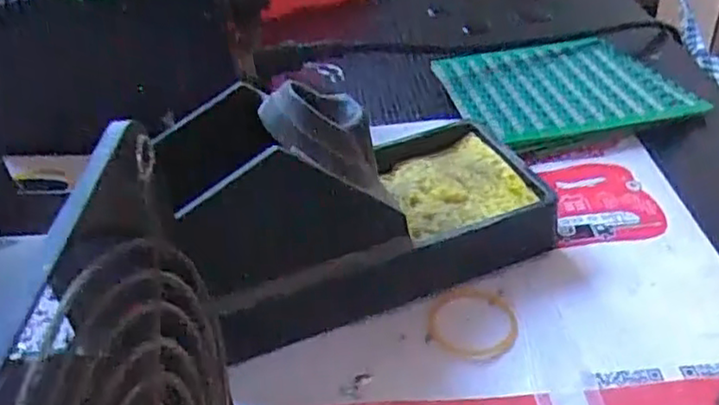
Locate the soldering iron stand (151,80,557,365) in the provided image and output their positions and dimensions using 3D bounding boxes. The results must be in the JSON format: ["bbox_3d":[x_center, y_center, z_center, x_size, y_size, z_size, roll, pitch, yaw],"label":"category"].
[{"bbox_3d":[0.001,-0.009,0.255,0.137,0.074,0.071,-13,38,-12],"label":"soldering iron stand"}]

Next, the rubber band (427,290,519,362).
[{"bbox_3d":[0.041,0.043,0.246,0.032,0.004,0.032,-2,37,2],"label":"rubber band"}]

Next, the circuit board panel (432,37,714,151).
[{"bbox_3d":[0.105,-0.061,0.354,0.113,0.005,0.090,-9,37,-7],"label":"circuit board panel"}]

